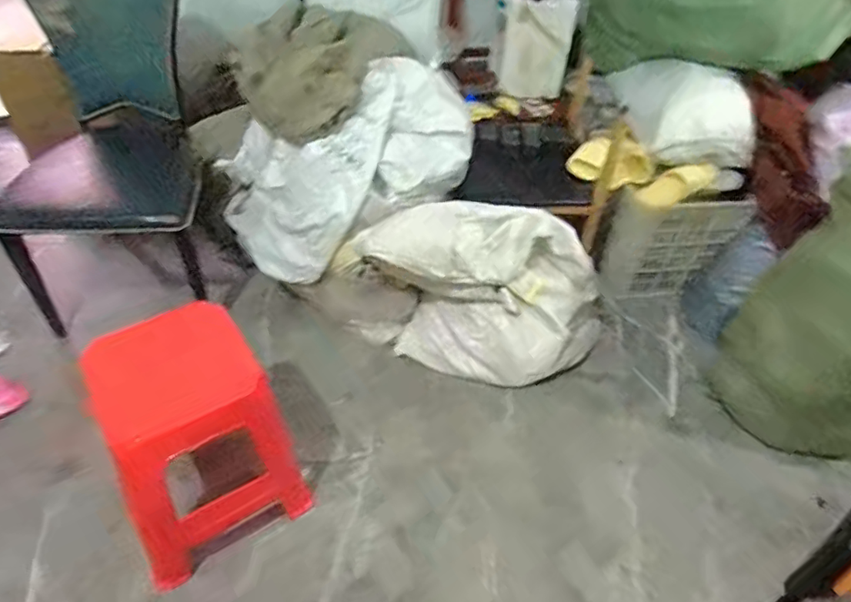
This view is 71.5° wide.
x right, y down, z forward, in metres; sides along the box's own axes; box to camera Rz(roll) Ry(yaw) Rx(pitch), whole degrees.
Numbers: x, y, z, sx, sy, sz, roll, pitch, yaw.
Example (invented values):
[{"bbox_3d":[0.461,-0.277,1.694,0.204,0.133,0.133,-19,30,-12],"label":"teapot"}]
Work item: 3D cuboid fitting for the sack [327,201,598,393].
[{"bbox_3d":[0.139,-0.010,1.583,0.680,0.423,0.228,9,44,4],"label":"sack"}]

